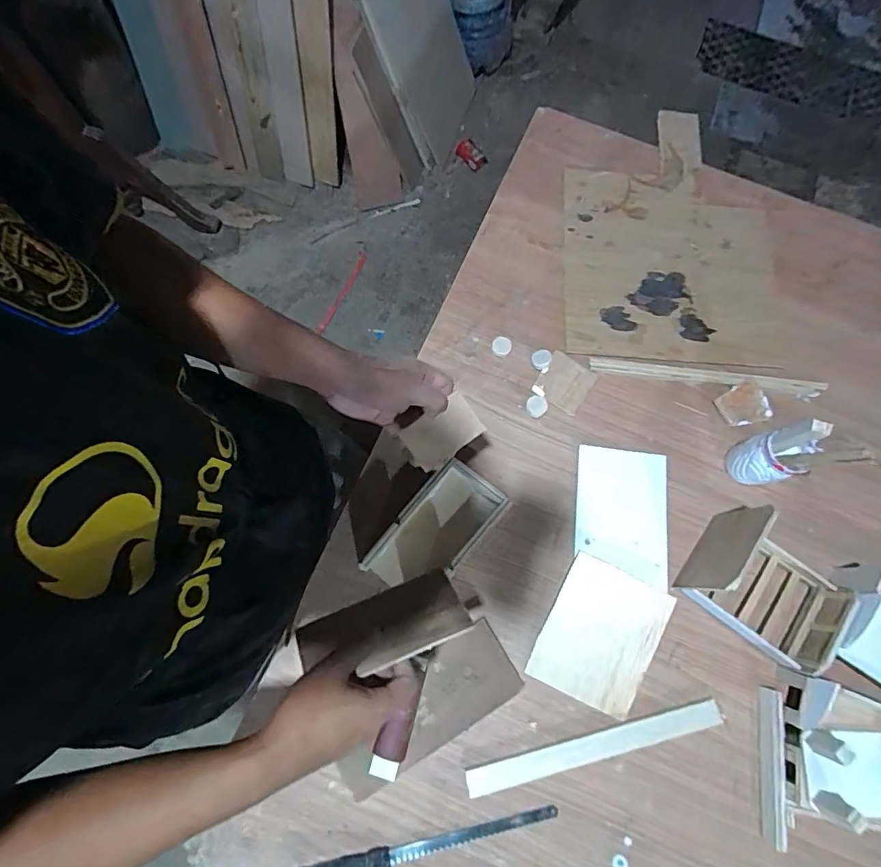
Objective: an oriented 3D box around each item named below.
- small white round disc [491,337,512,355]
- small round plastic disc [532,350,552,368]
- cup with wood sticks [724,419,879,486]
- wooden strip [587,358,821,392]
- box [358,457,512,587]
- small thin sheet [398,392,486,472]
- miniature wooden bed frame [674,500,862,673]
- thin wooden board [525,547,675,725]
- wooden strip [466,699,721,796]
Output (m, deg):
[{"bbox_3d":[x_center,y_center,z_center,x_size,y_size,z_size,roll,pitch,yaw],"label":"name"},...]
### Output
[{"bbox_3d":[0.091,-0.130,0.733,0.029,0.006,0.026,12,74,1],"label":"small white round disc"},{"bbox_3d":[0.149,-0.110,0.724,0.029,0.006,0.026,-36,78,-11],"label":"small round plastic disc"},{"bbox_3d":[0.430,0.025,0.611,0.070,0.184,0.067,-17,75,-7],"label":"cup with wood sticks"},{"bbox_3d":[0.390,-0.086,0.724,0.340,0.006,0.025,7,74,0],"label":"wooden strip"},{"bbox_3d":[-0.004,0.127,0.635,0.104,0.055,0.187,40,76,9],"label":"box"},{"bbox_3d":[-0.001,0.001,0.505,0.078,0.012,0.054,-39,98,6],"label":"small thin sheet"},{"bbox_3d":[0.406,0.189,0.603,0.183,0.105,0.129,38,76,8],"label":"miniature wooden bed frame"},{"bbox_3d":[0.202,0.253,0.620,0.131,0.012,0.164,25,80,11],"label":"thin wooden board"},{"bbox_3d":[0.188,0.379,0.593,0.316,0.010,0.030,-12,75,-6],"label":"wooden strip"}]

